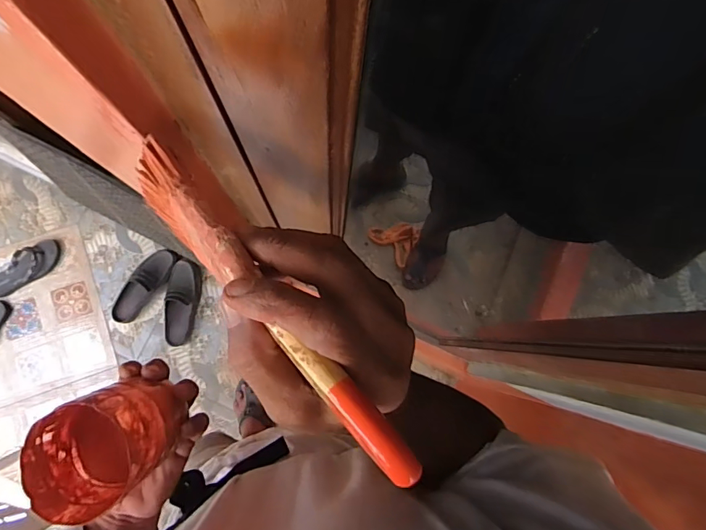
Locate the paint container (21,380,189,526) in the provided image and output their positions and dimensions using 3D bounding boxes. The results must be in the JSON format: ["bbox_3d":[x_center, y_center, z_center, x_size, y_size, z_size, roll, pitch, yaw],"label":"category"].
[{"bbox_3d":[-0.200,0.148,0.379,0.092,0.089,0.080,-27,85,-7],"label":"paint container"}]

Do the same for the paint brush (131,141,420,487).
[{"bbox_3d":[-0.044,0.015,0.208,0.021,0.012,0.200,-41,75,-8],"label":"paint brush"}]

